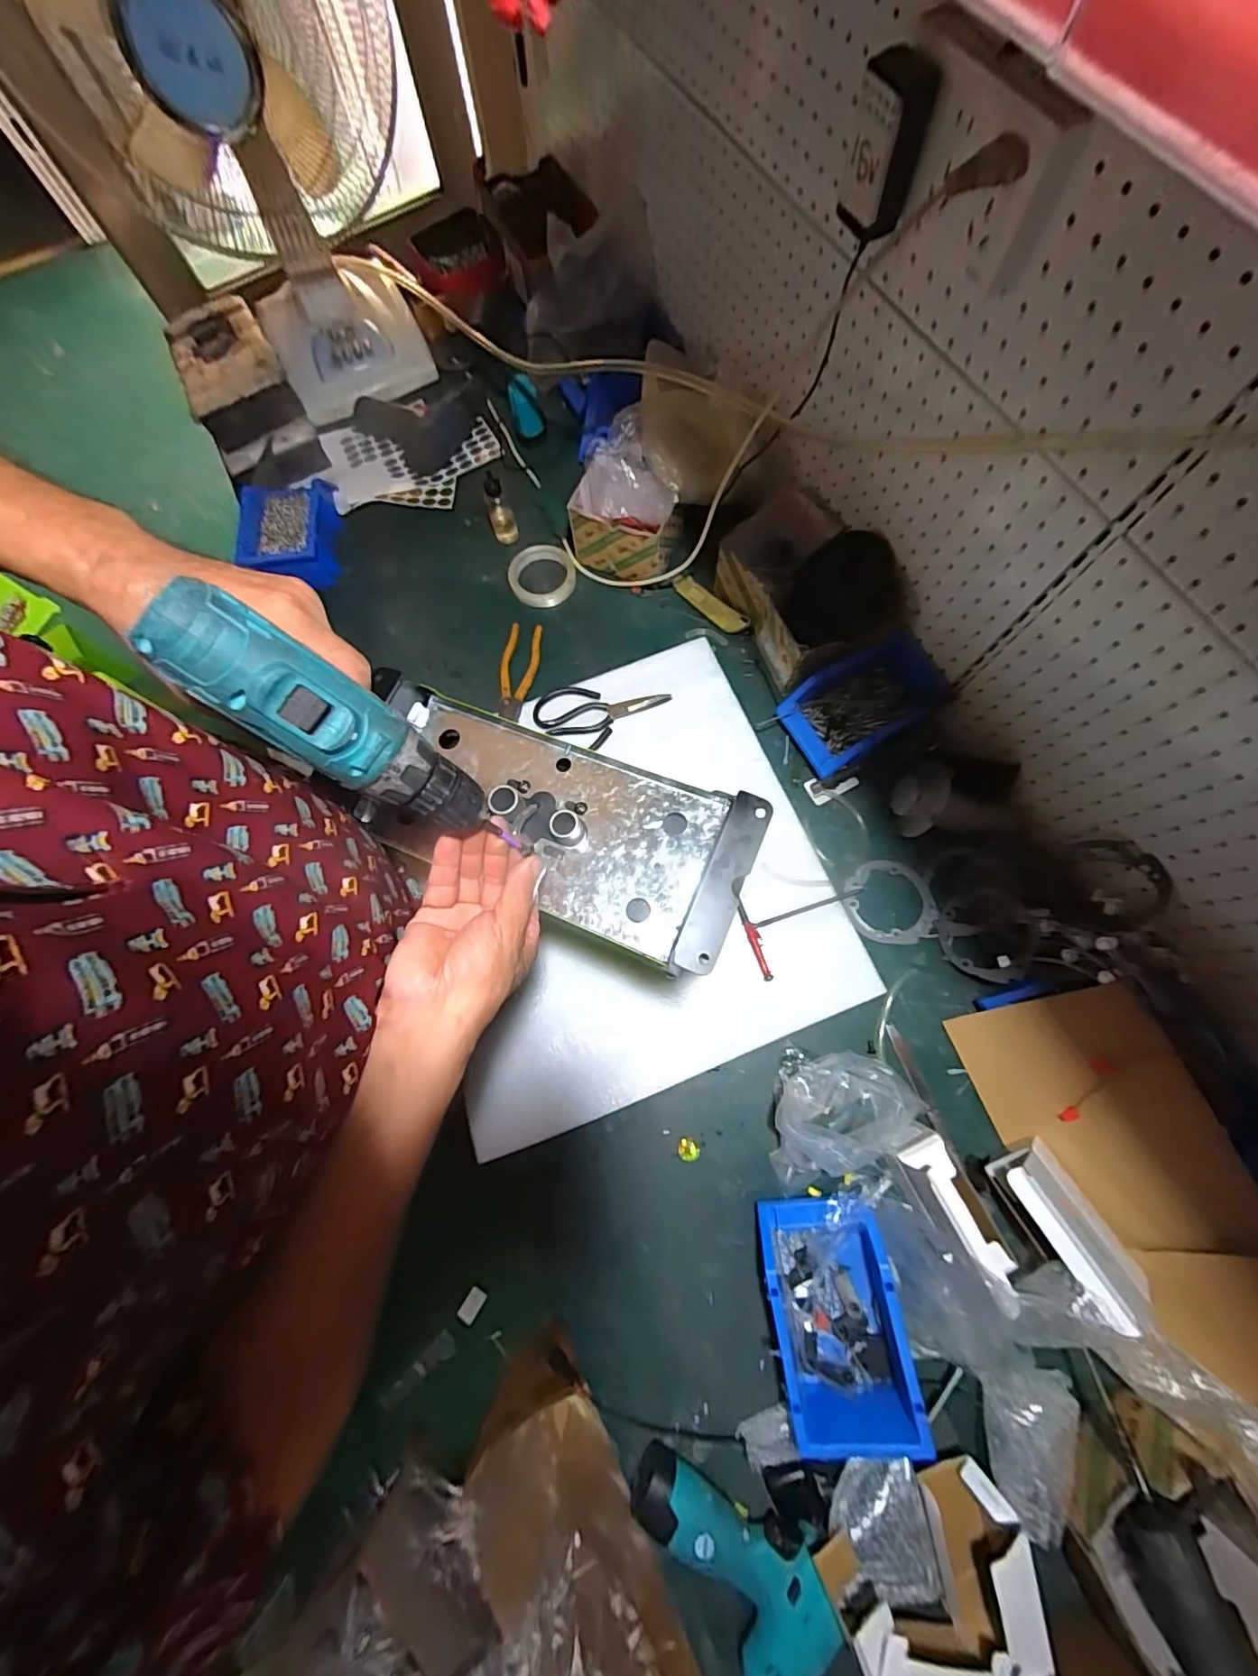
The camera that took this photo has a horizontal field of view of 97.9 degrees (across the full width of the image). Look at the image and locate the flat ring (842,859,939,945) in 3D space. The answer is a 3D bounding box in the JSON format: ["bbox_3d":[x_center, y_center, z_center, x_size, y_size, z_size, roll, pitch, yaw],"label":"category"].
[{"bbox_3d":[0.319,0.080,0.677,0.102,0.007,0.105,-2,75,6],"label":"flat ring"}]

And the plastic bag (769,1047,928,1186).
[{"bbox_3d":[0.213,0.285,0.578,0.163,0.080,0.118,-33,76,-7],"label":"plastic bag"}]

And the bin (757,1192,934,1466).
[{"bbox_3d":[0.194,0.456,0.534,0.111,0.092,0.180,-8,74,0],"label":"bin"}]

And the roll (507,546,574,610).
[{"bbox_3d":[-0.131,-0.395,0.823,0.099,0.015,0.098,0,74,2],"label":"roll"}]

